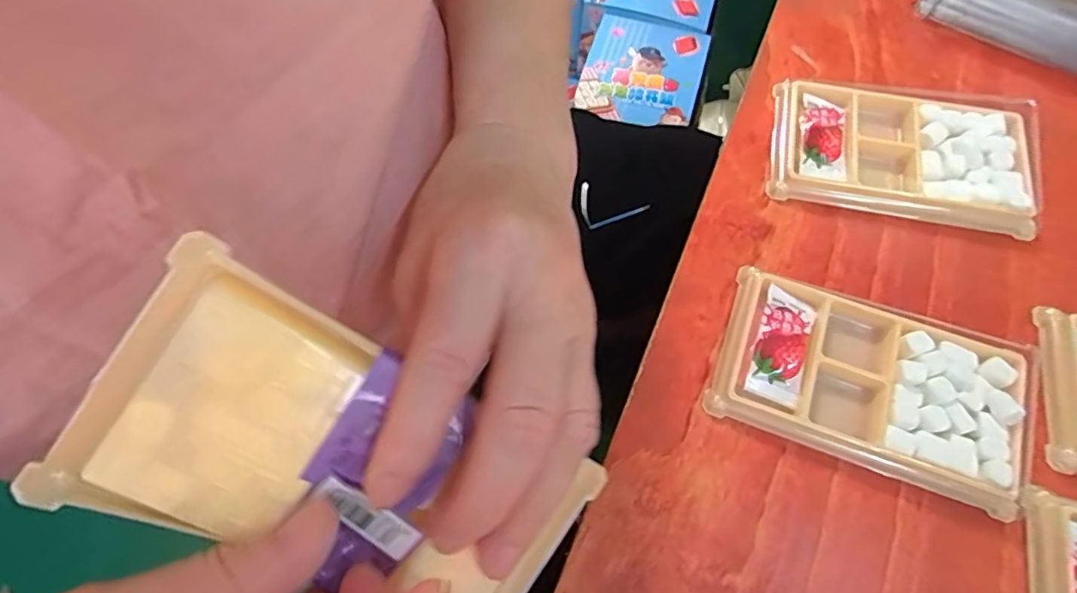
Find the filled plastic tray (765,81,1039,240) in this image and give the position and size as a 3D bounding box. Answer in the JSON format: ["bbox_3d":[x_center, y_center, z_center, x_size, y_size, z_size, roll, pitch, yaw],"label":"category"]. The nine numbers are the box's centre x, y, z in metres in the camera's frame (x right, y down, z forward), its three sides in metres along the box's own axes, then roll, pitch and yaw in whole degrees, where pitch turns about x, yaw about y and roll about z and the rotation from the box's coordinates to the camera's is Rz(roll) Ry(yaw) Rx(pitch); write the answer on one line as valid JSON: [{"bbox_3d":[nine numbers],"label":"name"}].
[{"bbox_3d":[0.200,-0.084,0.304,0.130,0.023,0.077,10,68,5],"label":"filled plastic tray"}]

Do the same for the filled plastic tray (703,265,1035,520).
[{"bbox_3d":[0.156,0.041,0.260,0.134,0.014,0.078,19,71,10],"label":"filled plastic tray"}]

